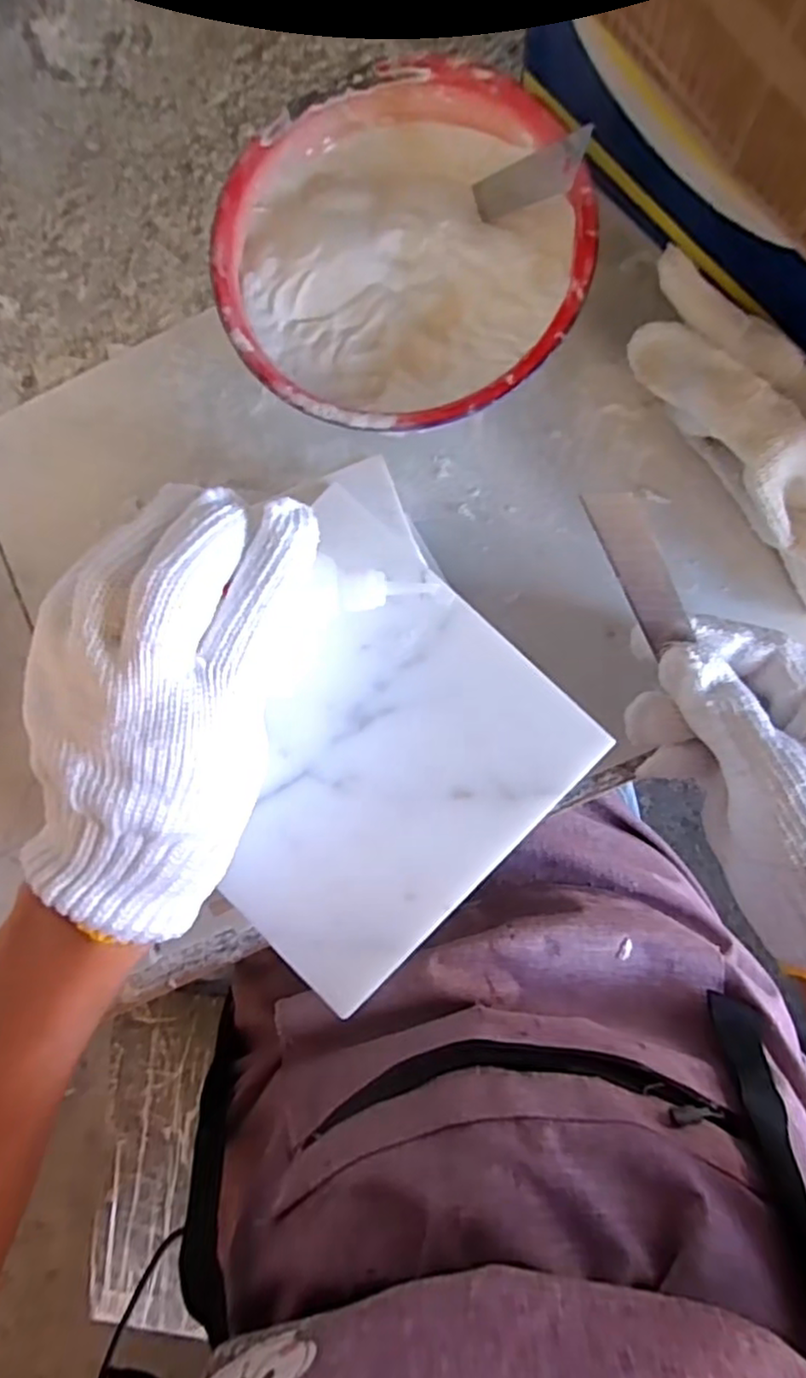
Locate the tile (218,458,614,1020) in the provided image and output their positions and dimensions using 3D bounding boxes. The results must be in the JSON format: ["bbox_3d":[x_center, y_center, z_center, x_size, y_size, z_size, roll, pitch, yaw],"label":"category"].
[{"bbox_3d":[-0.020,0.019,0.262,0.148,0.011,0.158,44,92,9],"label":"tile"}]

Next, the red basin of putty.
[{"bbox_3d":[0.002,-0.195,0.315,0.161,0.054,0.159,-1,85,7],"label":"red basin of putty"}]

